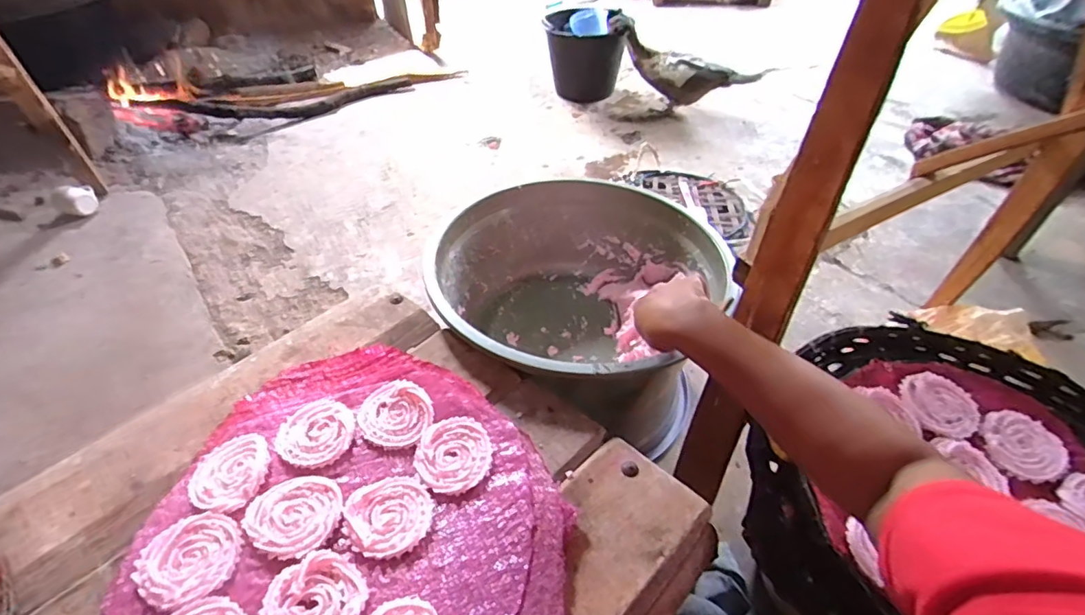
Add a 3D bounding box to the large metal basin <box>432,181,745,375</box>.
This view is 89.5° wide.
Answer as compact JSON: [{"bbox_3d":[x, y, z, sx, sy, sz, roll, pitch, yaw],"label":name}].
[{"bbox_3d":[0.049,-0.008,0.818,0.386,0.178,0.399,29,50,27],"label":"large metal basin"}]

